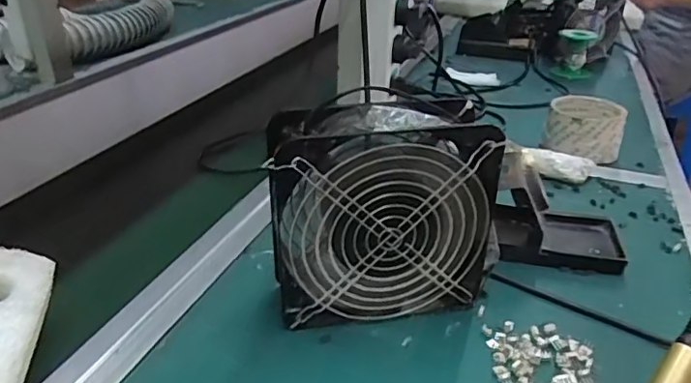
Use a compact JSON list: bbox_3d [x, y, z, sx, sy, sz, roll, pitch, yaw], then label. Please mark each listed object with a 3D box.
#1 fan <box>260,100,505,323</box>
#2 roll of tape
[{"bbox_3d":[0.028,0.016,0.384,0.155,0.153,0.056,-4,29,-9],"label":"fan"},{"bbox_3d":[0.285,-0.073,0.650,0.084,0.060,0.093,13,31,21],"label":"roll of tape"}]

